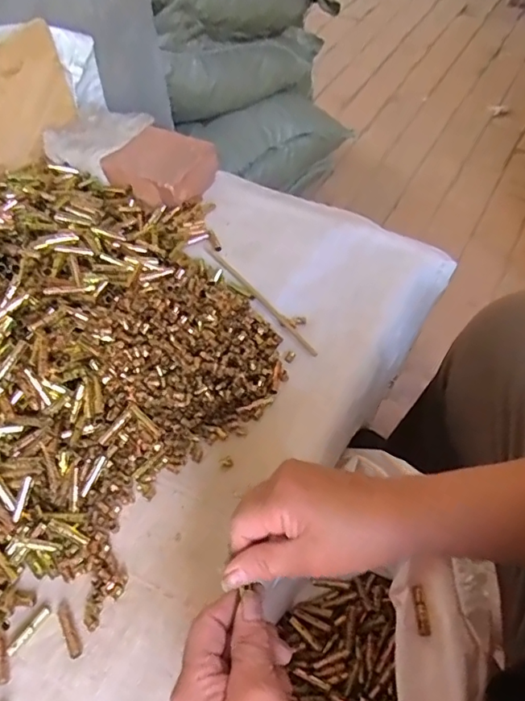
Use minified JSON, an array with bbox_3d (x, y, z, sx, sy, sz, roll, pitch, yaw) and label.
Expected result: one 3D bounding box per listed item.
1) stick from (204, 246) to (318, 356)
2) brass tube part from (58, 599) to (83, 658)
[{"bbox_3d":[-0.005,-0.066,0.613,0.011,0.004,0.216,-33,59,-19],"label":"stick"},{"bbox_3d":[-0.161,0.229,0.425,0.011,0.005,0.047,-27,58,-16],"label":"brass tube part"}]

